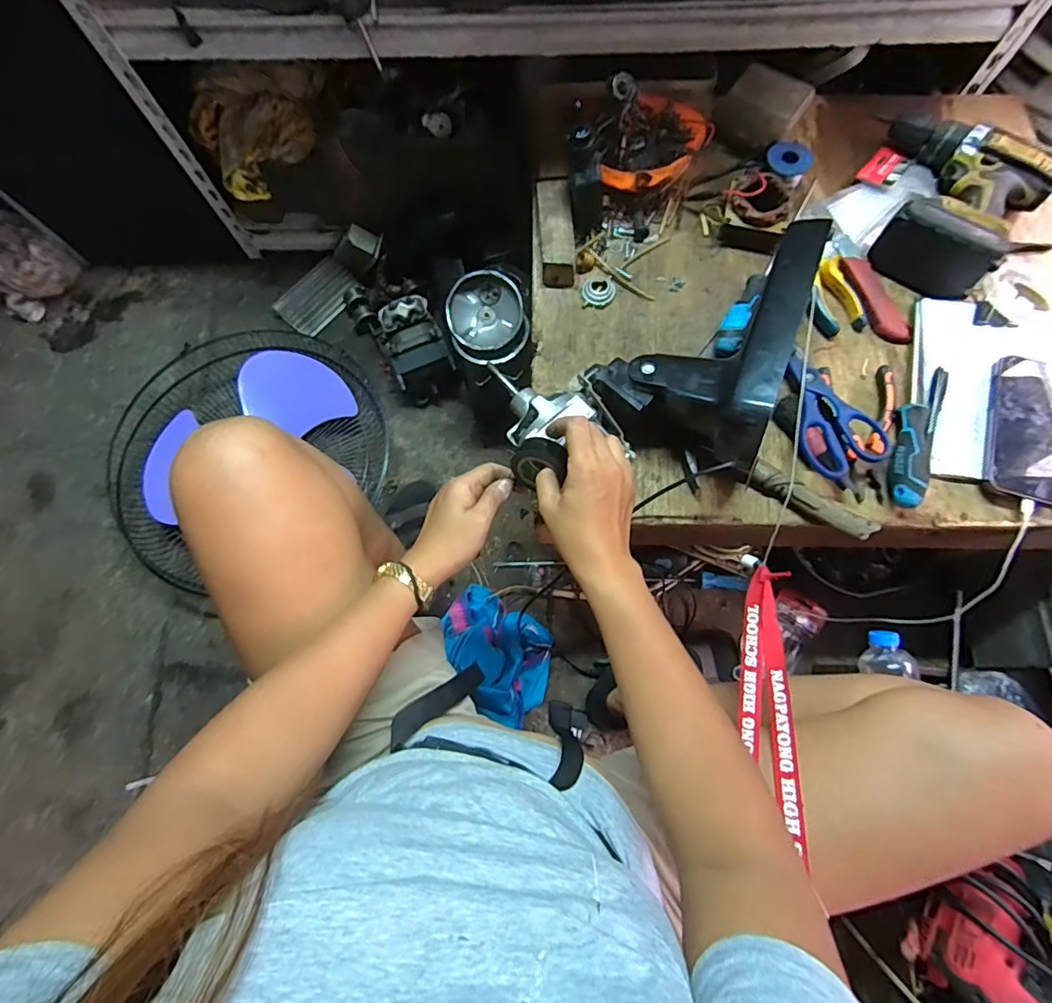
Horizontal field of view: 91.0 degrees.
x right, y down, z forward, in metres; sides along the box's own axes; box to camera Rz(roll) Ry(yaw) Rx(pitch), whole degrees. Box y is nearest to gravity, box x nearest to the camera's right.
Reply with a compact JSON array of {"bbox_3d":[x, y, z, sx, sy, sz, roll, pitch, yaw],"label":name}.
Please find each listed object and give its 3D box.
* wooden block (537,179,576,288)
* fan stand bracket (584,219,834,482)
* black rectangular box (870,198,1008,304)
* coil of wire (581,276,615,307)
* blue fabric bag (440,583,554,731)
[{"bbox_3d":[0.037,-0.329,0.627,0.039,0.039,0.131,-4,74,1],"label":"wooden block"},{"bbox_3d":[0.178,-0.164,0.528,0.185,0.131,0.242,18,75,7],"label":"fan stand bracket"},{"bbox_3d":[0.456,-0.280,0.576,0.114,0.066,0.052,32,77,10],"label":"black rectangular box"},{"bbox_3d":[0.088,-0.253,0.622,0.043,0.010,0.037,-39,76,-9],"label":"coil of wire"},{"bbox_3d":[-0.049,0.229,0.773,0.188,0.086,0.154,32,77,10],"label":"blue fabric bag"}]

